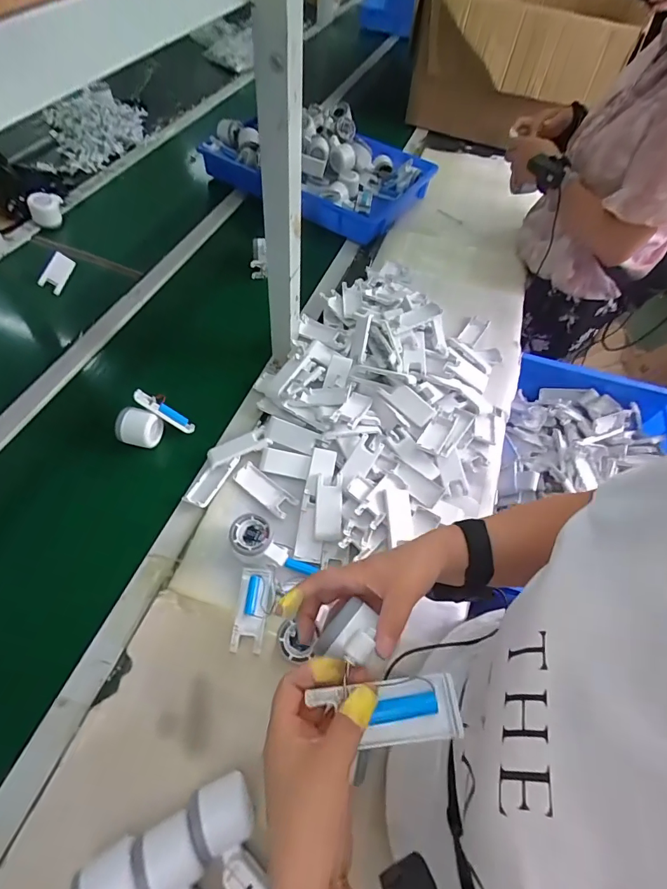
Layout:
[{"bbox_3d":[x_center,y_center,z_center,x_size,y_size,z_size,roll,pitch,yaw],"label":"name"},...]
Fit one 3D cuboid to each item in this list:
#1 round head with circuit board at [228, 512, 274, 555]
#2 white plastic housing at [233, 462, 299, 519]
[{"bbox_3d":[-0.117,0.133,0.611,0.056,0.045,0.061,2,56,-3],"label":"round head with circuit board"},{"bbox_3d":[-0.107,0.070,0.673,0.104,0.012,0.039,35,61,17],"label":"white plastic housing"}]

